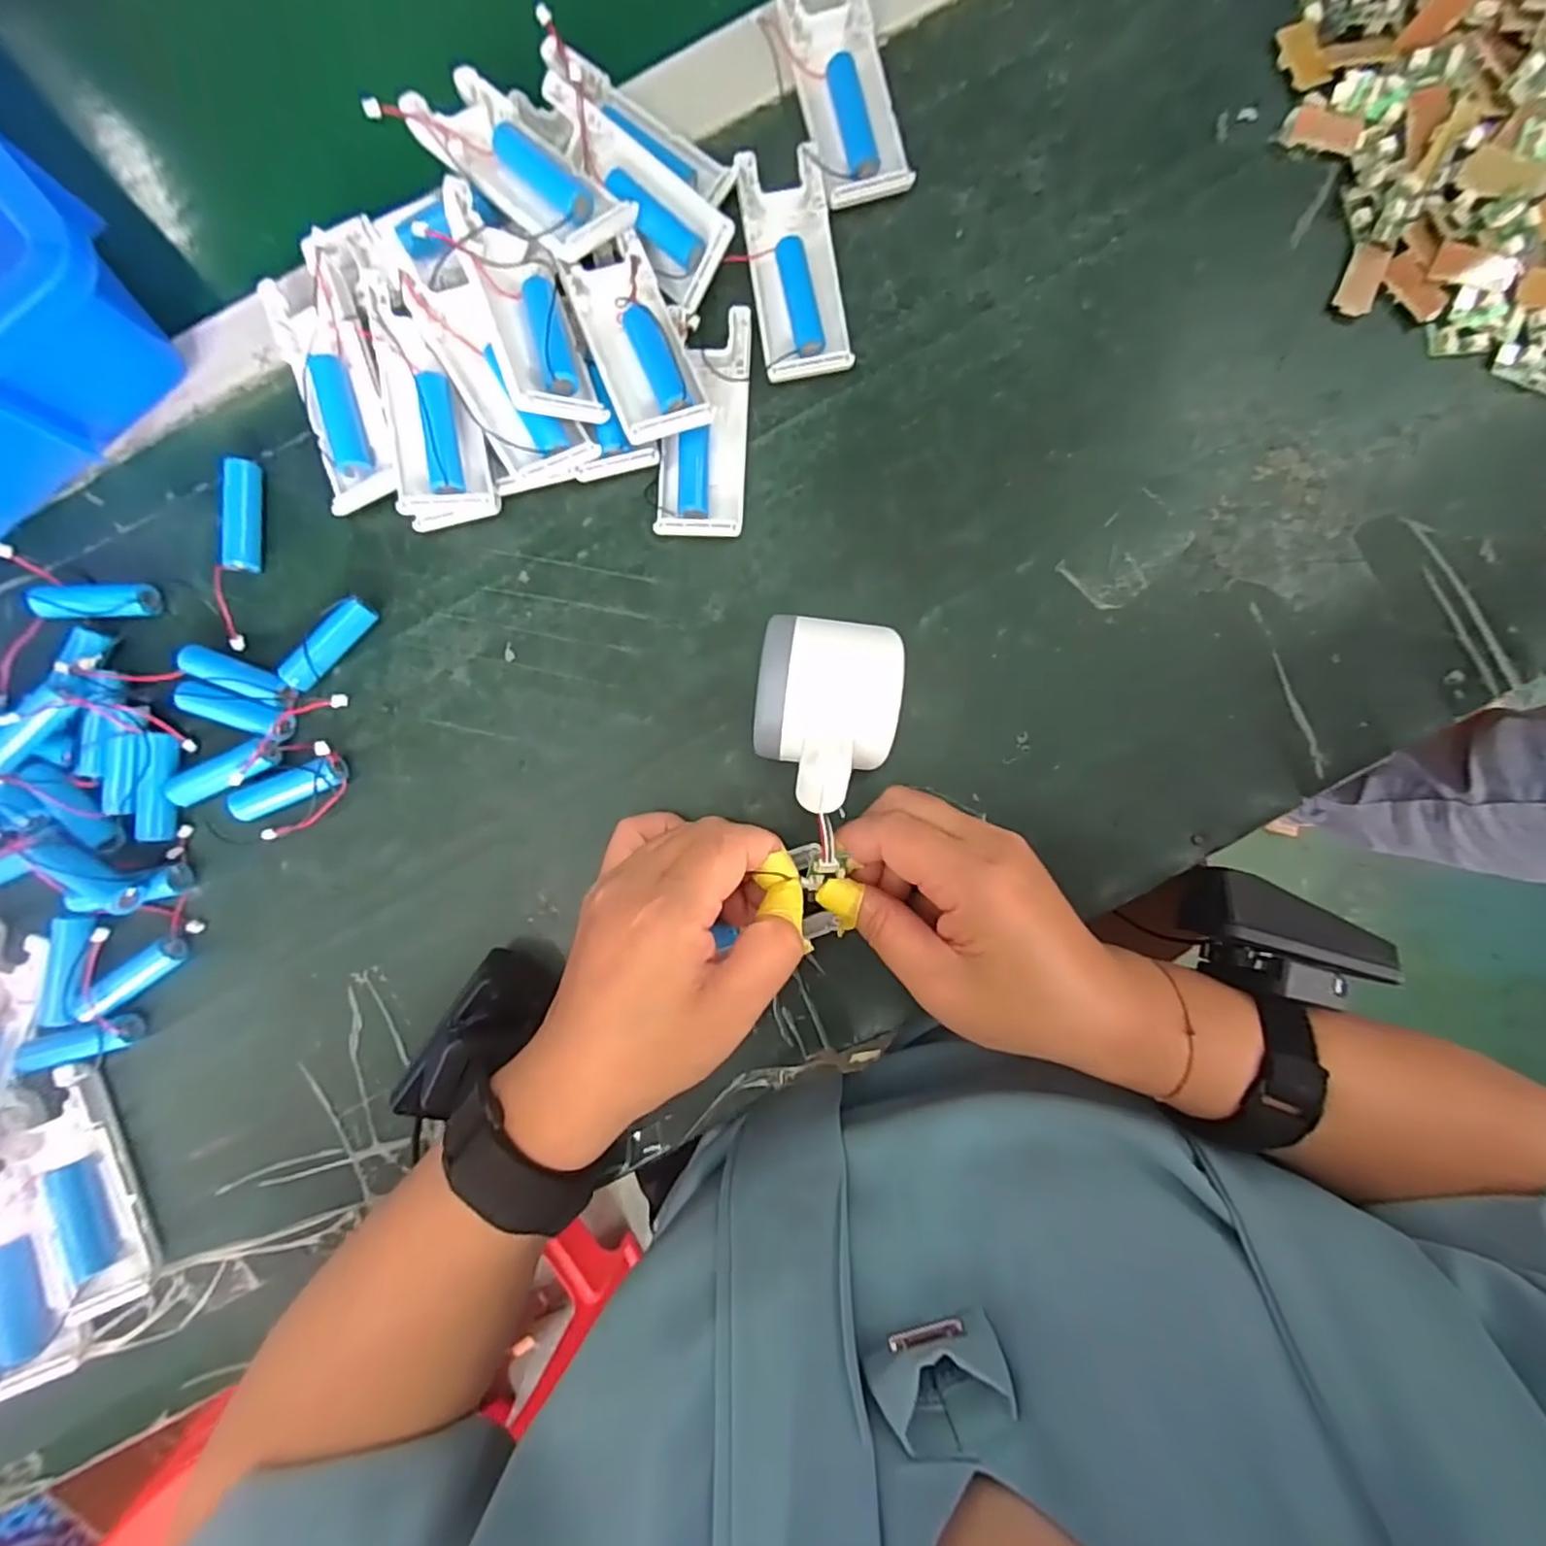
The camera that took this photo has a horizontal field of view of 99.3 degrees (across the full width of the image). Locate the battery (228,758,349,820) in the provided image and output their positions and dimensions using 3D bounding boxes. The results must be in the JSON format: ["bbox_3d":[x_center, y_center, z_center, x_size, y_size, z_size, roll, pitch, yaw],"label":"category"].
[{"bbox_3d":[-0.218,0.006,0.298,0.049,0.013,0.015,-23,88,0],"label":"battery"}]

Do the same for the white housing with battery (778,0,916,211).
[{"bbox_3d":[0.033,-0.316,0.304,0.040,0.013,0.100,-15,89,0],"label":"white housing with battery"}]

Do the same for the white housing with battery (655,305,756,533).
[{"bbox_3d":[-0.031,-0.160,0.302,0.038,0.014,0.102,3,89,1],"label":"white housing with battery"}]

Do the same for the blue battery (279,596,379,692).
[{"bbox_3d":[-0.202,-0.058,0.300,0.012,0.017,0.048,42,89,1],"label":"blue battery"}]

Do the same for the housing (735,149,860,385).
[{"bbox_3d":[0.010,-0.234,0.304,0.040,0.010,0.102,-9,89,0],"label":"housing"}]

